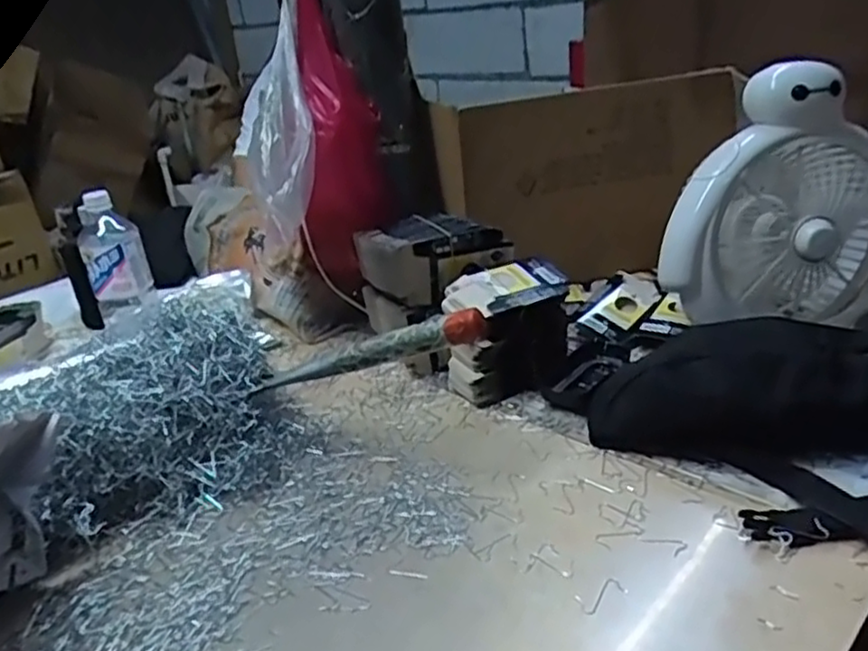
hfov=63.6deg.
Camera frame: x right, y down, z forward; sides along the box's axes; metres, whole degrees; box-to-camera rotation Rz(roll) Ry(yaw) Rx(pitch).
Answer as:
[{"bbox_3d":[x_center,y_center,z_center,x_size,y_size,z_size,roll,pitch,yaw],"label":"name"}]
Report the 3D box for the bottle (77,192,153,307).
[{"bbox_3d":[-0.418,-0.101,0.909,0.074,0.133,0.061,-18,27,-22],"label":"bottle"}]

